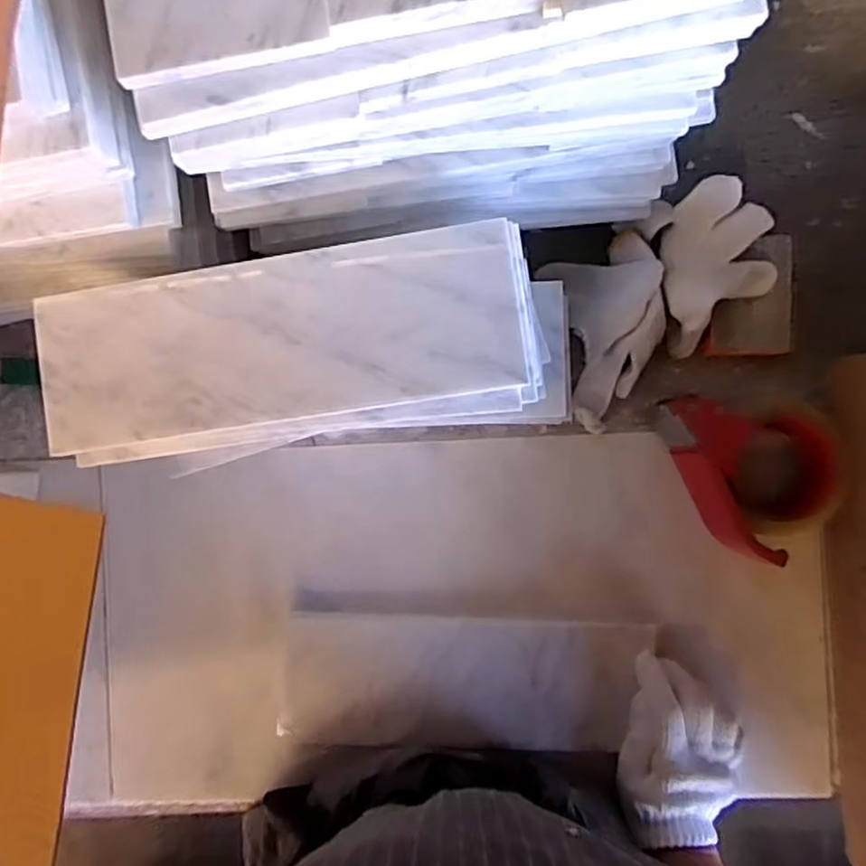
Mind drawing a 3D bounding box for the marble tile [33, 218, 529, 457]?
[{"bbox_3d":[-0.098,-0.057,0.423,0.301,0.013,0.101,-9,89,7],"label":"marble tile"}]

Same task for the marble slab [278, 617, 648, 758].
[{"bbox_3d":[0.022,0.204,0.563,0.290,0.023,0.103,-1,90,6],"label":"marble slab"}]

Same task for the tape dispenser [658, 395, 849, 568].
[{"bbox_3d":[0.254,0.020,0.529,0.110,0.060,0.142,-28,87,6],"label":"tape dispenser"}]

